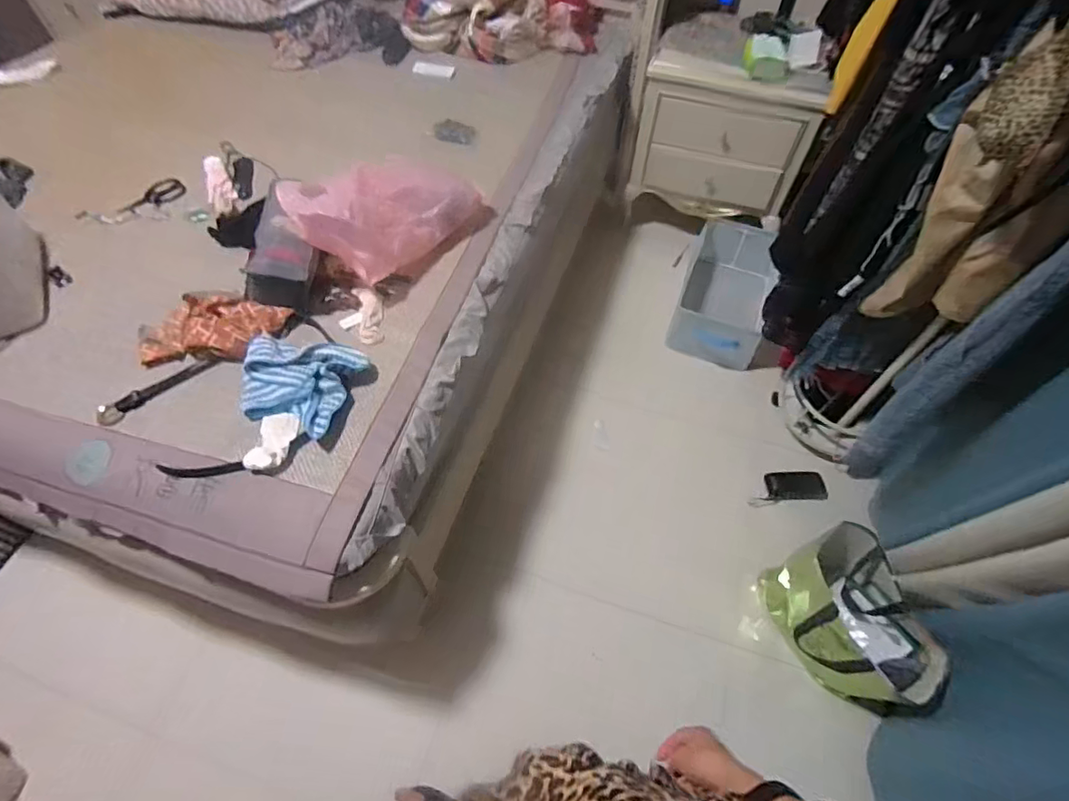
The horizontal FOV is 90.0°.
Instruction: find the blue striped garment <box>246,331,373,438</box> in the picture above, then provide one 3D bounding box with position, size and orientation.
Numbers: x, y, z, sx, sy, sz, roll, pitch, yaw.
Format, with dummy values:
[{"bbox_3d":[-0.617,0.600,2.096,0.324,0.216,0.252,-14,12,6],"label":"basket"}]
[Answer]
[{"bbox_3d":[-0.430,-0.037,0.961,0.204,0.064,0.184,15,58,10],"label":"blue striped garment"}]

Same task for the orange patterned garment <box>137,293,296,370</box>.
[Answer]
[{"bbox_3d":[-0.605,-0.137,1.015,0.268,0.076,0.122,-8,57,-5],"label":"orange patterned garment"}]

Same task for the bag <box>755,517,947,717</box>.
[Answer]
[{"bbox_3d":[0.687,0.516,1.203,0.193,0.297,0.362,-12,57,-8],"label":"bag"}]

